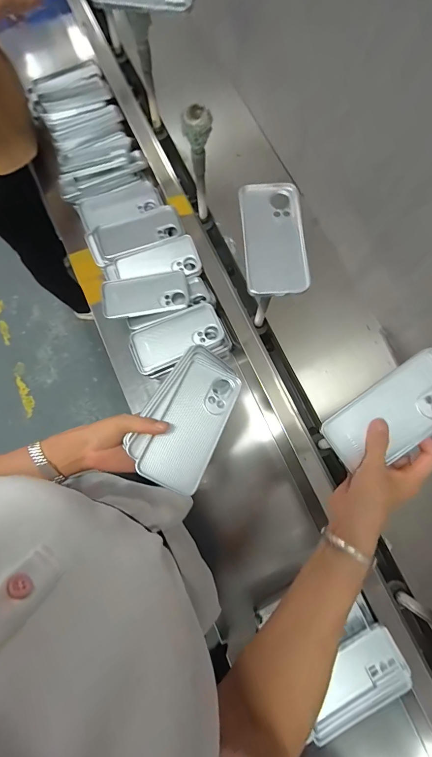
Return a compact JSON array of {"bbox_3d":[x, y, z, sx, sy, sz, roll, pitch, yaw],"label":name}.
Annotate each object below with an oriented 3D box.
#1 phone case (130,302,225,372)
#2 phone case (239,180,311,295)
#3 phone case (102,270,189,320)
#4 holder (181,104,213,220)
[{"bbox_3d":[-0.071,-0.078,0.633,0.163,0.017,0.087,-25,77,-6],"label":"phone case"},{"bbox_3d":[0.075,-0.181,0.446,0.078,0.017,0.162,-3,76,0],"label":"phone case"},{"bbox_3d":[-0.137,-0.163,0.661,0.161,0.013,0.086,-10,76,-2],"label":"phone case"},{"bbox_3d":[-0.027,-0.356,0.598,0.041,0.212,0.033,2,76,1],"label":"holder"}]

